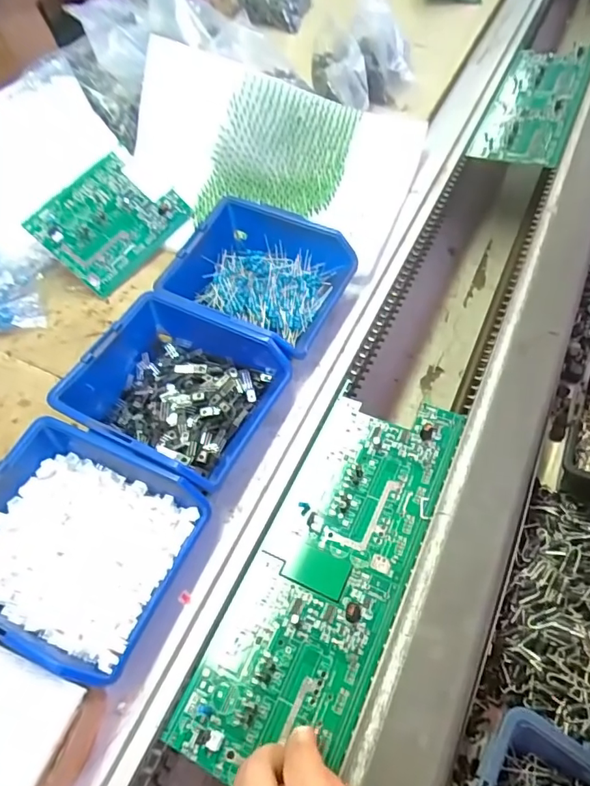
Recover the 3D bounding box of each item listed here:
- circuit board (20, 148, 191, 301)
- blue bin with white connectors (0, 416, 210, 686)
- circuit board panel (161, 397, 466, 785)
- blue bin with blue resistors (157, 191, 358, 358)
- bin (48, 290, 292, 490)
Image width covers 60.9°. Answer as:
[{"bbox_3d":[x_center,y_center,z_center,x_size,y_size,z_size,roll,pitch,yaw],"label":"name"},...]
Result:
[{"bbox_3d":[-0.177,-0.170,0.490,0.094,0.007,0.128,44,71,-14],"label":"circuit board"},{"bbox_3d":[-0.134,0.092,0.309,0.128,0.048,0.119,19,61,18],"label":"blue bin with white connectors"},{"bbox_3d":[0.025,0.108,0.325,0.100,0.014,0.258,27,64,16],"label":"circuit board panel"},{"bbox_3d":[-0.030,-0.096,0.424,0.129,0.052,0.120,21,62,20],"label":"blue bin with blue resistors"},{"bbox_3d":[-0.087,-0.005,0.366,0.135,0.052,0.123,25,63,22],"label":"bin"}]

